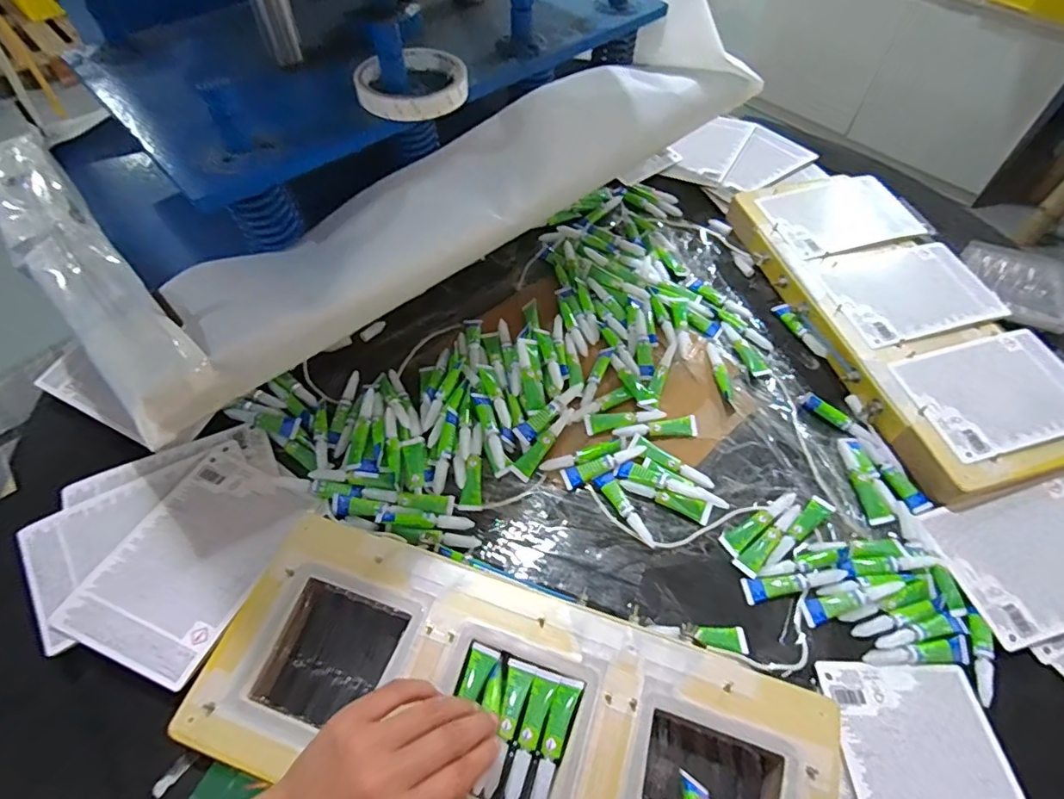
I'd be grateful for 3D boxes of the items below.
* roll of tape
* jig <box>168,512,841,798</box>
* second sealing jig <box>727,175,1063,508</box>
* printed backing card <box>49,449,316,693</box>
[{"bbox_3d":[-0.096,-0.256,0.447,0.084,0.023,0.083,1,55,-1],"label":"roll of tape"},{"bbox_3d":[-0.013,0.216,0.376,0.417,0.020,0.169,15,55,8],"label":"jig"},{"bbox_3d":[0.400,-0.099,0.605,0.198,0.048,0.425,-11,55,-10],"label":"second sealing jig"},{"bbox_3d":[-0.272,0.126,0.444,0.114,0.008,0.168,20,52,7],"label":"printed backing card"}]

